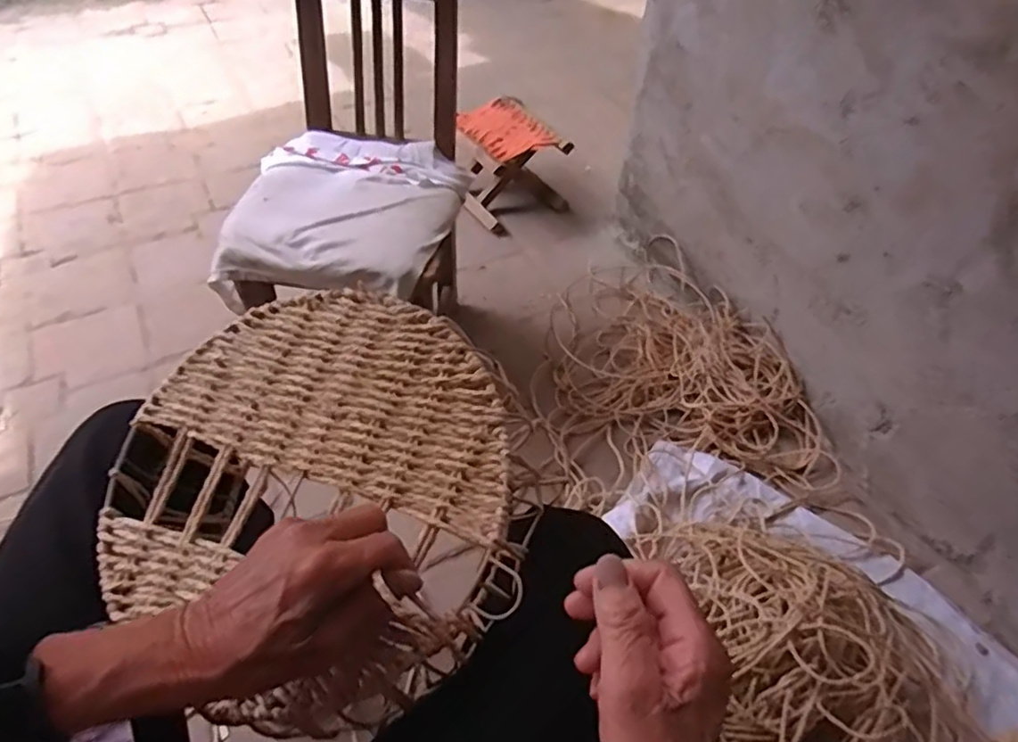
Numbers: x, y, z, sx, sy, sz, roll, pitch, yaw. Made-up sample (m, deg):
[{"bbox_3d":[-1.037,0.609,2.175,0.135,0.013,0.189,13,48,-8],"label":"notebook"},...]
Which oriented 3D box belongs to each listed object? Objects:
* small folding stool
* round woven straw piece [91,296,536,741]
[{"bbox_3d":[-0.018,-0.503,1.562,0.254,0.203,0.269,-21,52,-20],"label":"small folding stool"},{"bbox_3d":[-0.140,0.078,0.425,0.276,0.011,0.285,-4,66,8],"label":"round woven straw piece"}]

